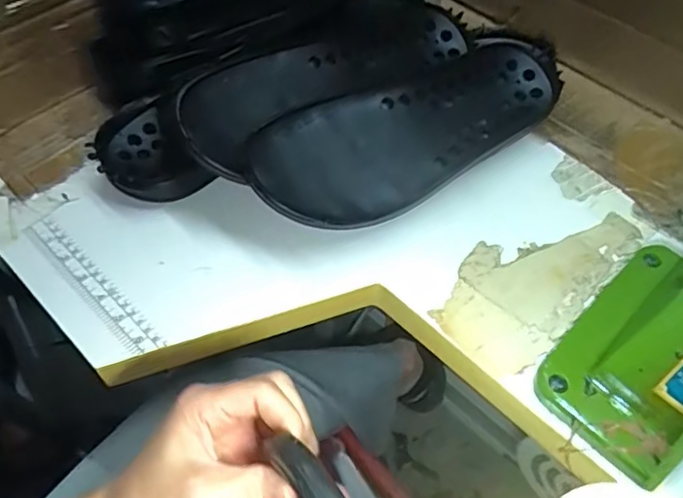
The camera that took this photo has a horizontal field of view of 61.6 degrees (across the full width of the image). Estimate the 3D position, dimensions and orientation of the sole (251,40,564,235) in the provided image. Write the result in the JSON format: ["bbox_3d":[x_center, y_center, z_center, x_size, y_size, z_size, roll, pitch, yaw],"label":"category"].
[{"bbox_3d":[0.071,-0.107,0.509,0.323,0.023,0.110,-28,84,-23],"label":"sole"}]

